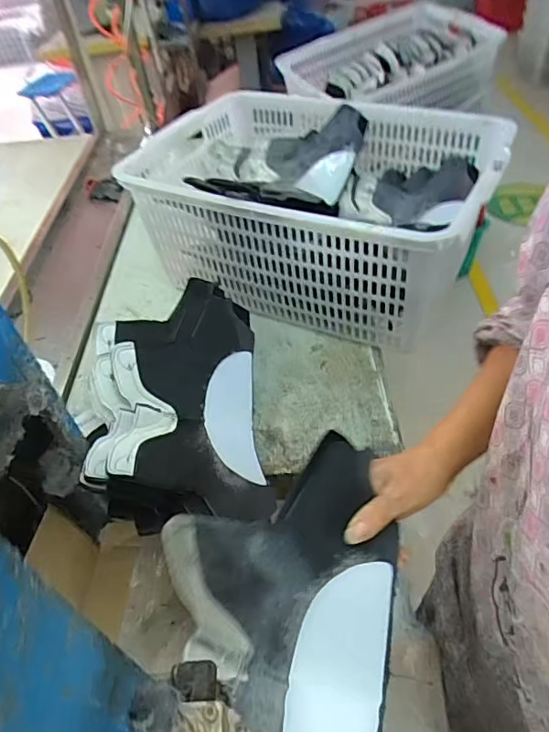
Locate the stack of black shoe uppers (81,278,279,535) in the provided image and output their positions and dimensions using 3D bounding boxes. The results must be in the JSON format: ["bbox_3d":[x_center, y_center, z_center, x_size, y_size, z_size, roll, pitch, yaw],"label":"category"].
[{"bbox_3d":[-0.138,0.046,0.733,0.233,0.109,0.375,-9,46,-1],"label":"stack of black shoe uppers"}]

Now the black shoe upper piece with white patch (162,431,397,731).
[{"bbox_3d":[-0.002,0.254,0.403,0.187,0.073,0.363,0,69,6],"label":"black shoe upper piece with white patch"}]

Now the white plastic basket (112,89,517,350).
[{"bbox_3d":[0.088,-0.290,0.955,0.566,0.261,0.474,19,51,24],"label":"white plastic basket"}]

